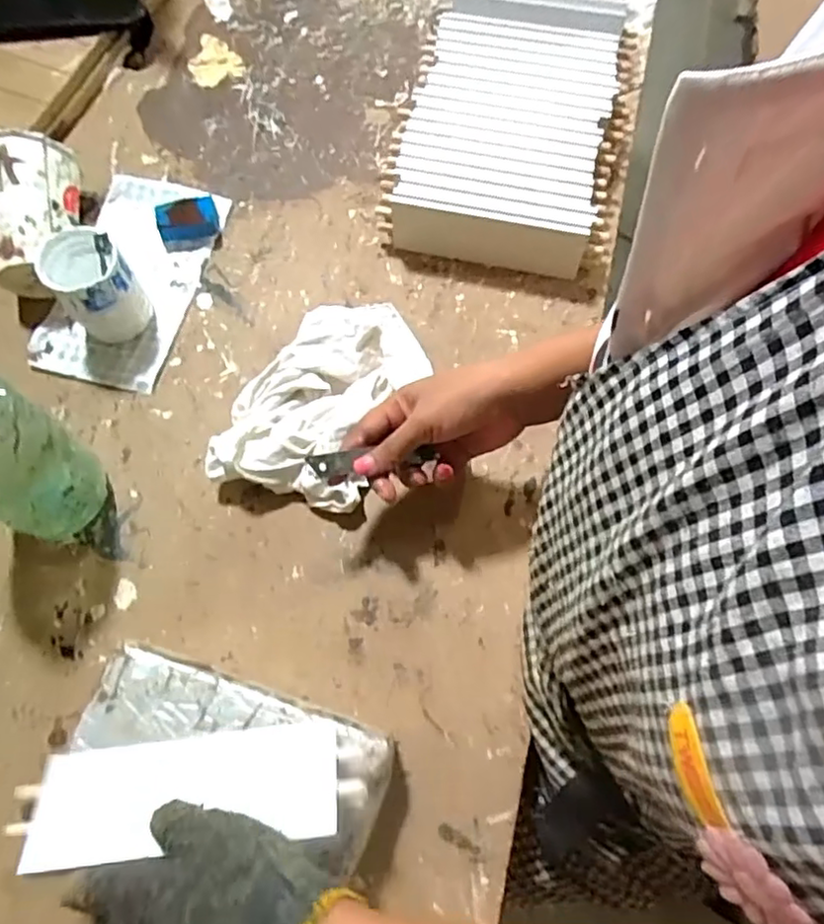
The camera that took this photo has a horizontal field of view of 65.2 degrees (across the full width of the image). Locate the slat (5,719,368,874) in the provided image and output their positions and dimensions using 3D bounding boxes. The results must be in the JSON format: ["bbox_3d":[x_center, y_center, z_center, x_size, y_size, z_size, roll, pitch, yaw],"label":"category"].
[{"bbox_3d":[-0.132,0.198,0.383,0.197,0.015,0.070,-9,43,-4],"label":"slat"}]

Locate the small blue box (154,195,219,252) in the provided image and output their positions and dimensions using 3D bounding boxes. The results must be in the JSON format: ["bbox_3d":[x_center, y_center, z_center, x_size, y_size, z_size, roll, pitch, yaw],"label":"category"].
[{"bbox_3d":[-0.221,-0.237,0.638,0.057,0.025,0.047,-19,69,-5],"label":"small blue box"}]

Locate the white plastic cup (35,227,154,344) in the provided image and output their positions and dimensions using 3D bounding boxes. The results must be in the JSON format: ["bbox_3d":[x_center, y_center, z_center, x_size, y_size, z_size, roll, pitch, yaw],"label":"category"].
[{"bbox_3d":[-0.279,-0.157,0.571,0.064,0.084,0.078,-31,71,-9],"label":"white plastic cup"}]

